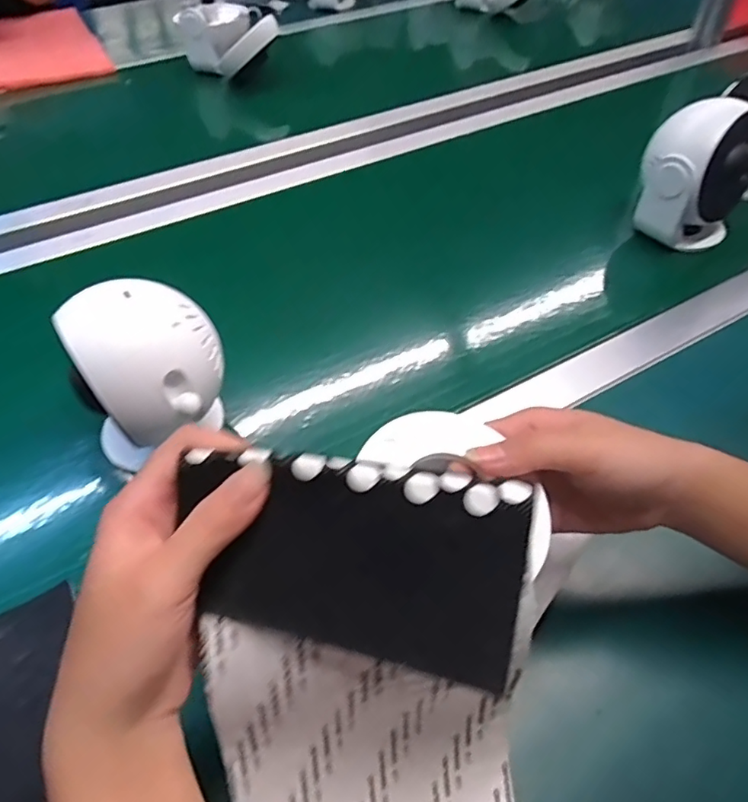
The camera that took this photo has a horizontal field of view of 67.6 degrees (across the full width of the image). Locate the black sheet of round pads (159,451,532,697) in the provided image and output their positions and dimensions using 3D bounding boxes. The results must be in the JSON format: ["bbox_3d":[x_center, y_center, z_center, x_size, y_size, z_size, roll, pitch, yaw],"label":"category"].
[{"bbox_3d":[-0.011,0.055,0.205,0.126,0.011,0.068,9,85,14],"label":"black sheet of round pads"}]

